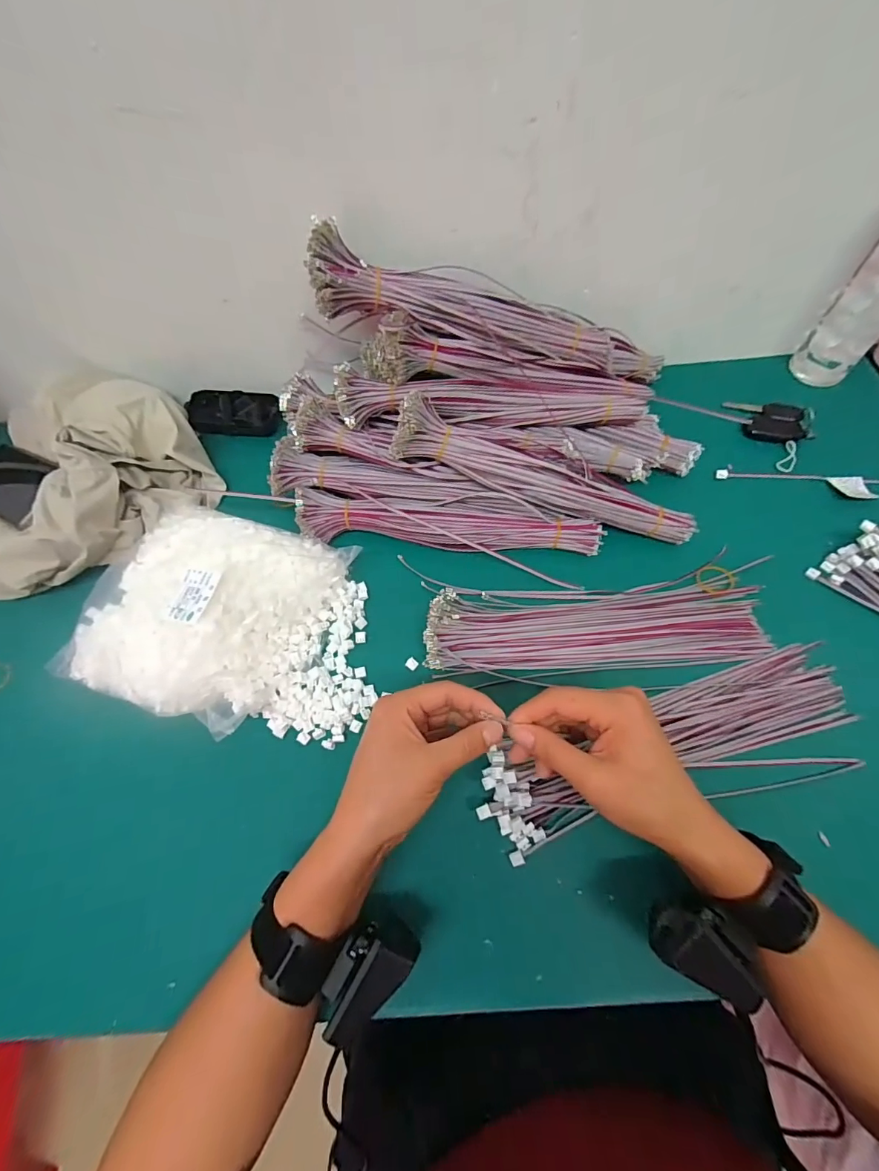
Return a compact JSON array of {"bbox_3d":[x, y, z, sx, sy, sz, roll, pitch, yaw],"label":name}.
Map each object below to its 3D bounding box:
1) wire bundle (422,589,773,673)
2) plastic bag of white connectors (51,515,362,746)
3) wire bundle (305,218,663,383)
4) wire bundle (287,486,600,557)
[{"bbox_3d":[0.138,0.041,0.416,0.294,0.029,0.071,-1,64,3],"label":"wire bundle"},{"bbox_3d":[-0.202,0.020,0.406,0.209,0.051,0.187,16,66,11],"label":"plastic bag of white connectors"},{"bbox_3d":[0.076,-0.252,0.446,0.397,0.052,0.083,5,67,-20],"label":"wire bundle"},{"bbox_3d":[0.008,-0.057,0.443,0.292,0.043,0.052,6,65,5],"label":"wire bundle"}]

